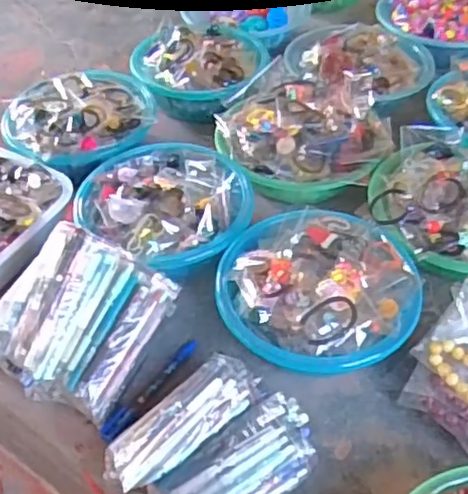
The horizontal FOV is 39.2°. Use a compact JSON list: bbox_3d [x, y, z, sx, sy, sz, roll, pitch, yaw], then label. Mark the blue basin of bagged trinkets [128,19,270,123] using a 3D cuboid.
[{"bbox_3d":[-0.055,-0.295,1.092,0.212,0.124,0.216,0,47,0],"label":"blue basin of bagged trinkets"}]

